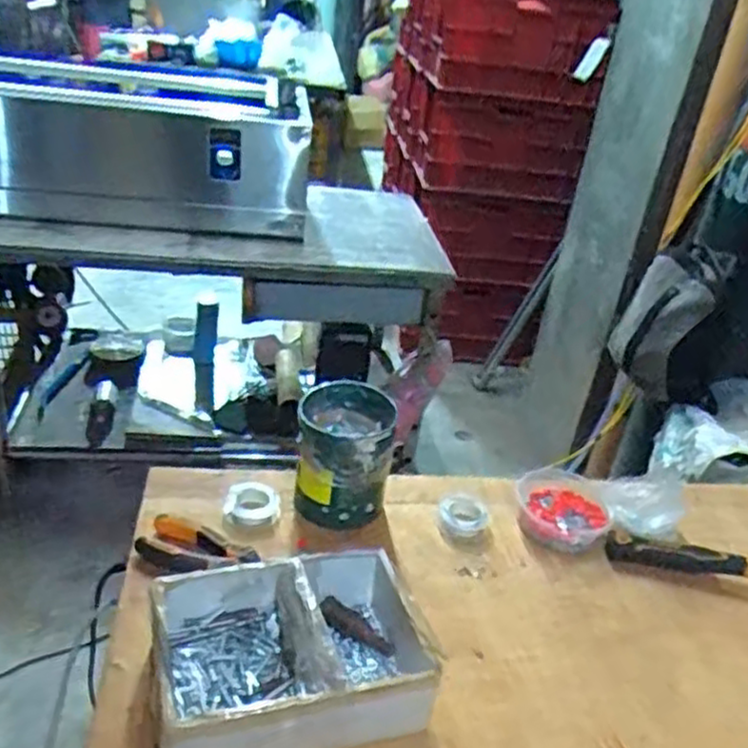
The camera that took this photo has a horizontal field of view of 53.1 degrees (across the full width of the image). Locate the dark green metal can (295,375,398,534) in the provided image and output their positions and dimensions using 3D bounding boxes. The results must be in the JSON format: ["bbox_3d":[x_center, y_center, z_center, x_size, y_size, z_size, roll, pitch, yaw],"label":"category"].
[{"bbox_3d":[-0.035,0.091,0.872,0.104,0.119,0.130,5,30,-4],"label":"dark green metal can"}]

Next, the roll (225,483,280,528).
[{"bbox_3d":[-0.139,0.145,0.850,0.055,0.018,0.057,6,30,-3],"label":"roll"}]

